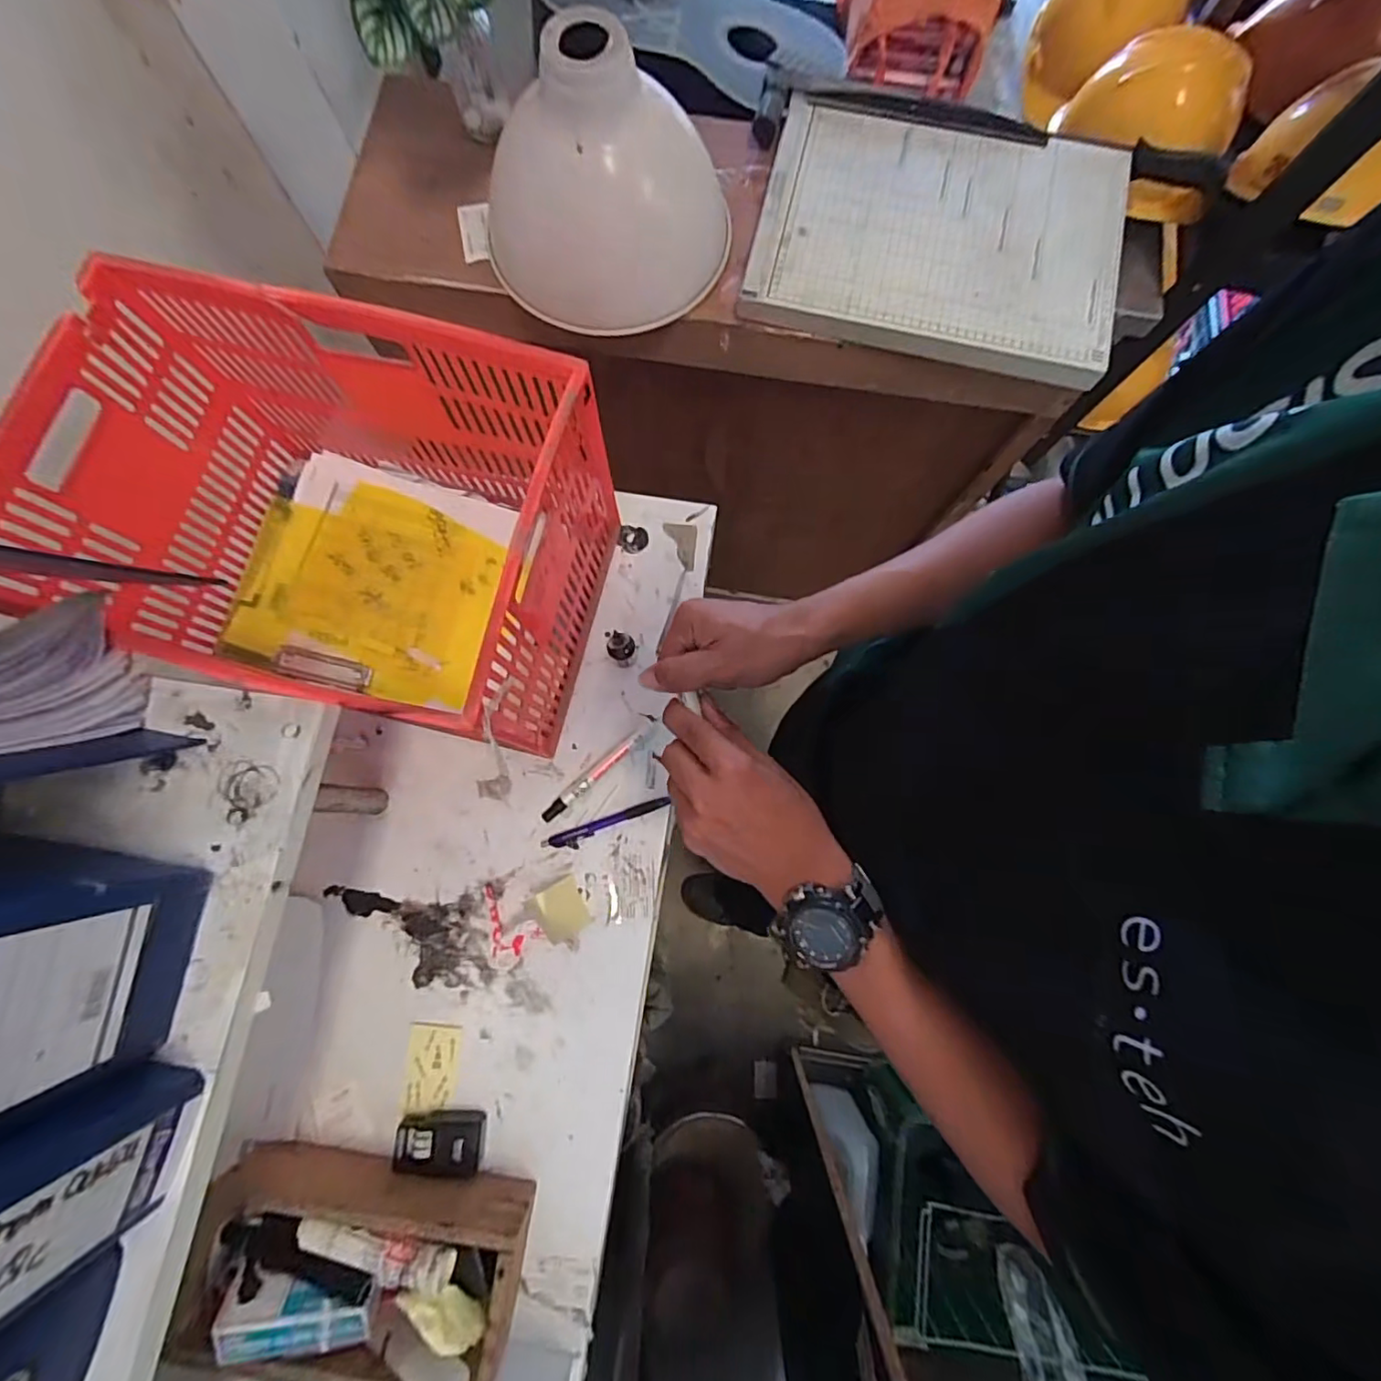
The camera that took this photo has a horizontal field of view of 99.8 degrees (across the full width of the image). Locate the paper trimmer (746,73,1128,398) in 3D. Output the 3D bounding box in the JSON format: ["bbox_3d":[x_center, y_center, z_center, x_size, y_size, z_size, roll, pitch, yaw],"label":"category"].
[{"bbox_3d":[0.272,-0.529,0.660,0.415,0.043,0.308,13,78,2],"label":"paper trimmer"}]

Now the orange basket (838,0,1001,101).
[{"bbox_3d":[0.345,-1.095,0.888,0.208,0.120,0.294,2,78,-1],"label":"orange basket"}]

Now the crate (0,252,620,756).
[{"bbox_3d":[-0.294,-0.130,0.506,0.381,0.221,0.278,14,78,2],"label":"crate"}]

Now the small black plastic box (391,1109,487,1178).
[{"bbox_3d":[-0.225,0.405,0.523,0.075,0.019,0.048,8,78,0],"label":"small black plastic box"}]

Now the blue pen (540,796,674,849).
[{"bbox_3d":[-0.081,0.135,0.587,0.136,0.010,0.017,-21,80,-5],"label":"blue pen"}]

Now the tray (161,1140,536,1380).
[{"bbox_3d":[-0.269,0.469,0.475,0.261,0.092,0.118,11,78,1],"label":"tray"}]

